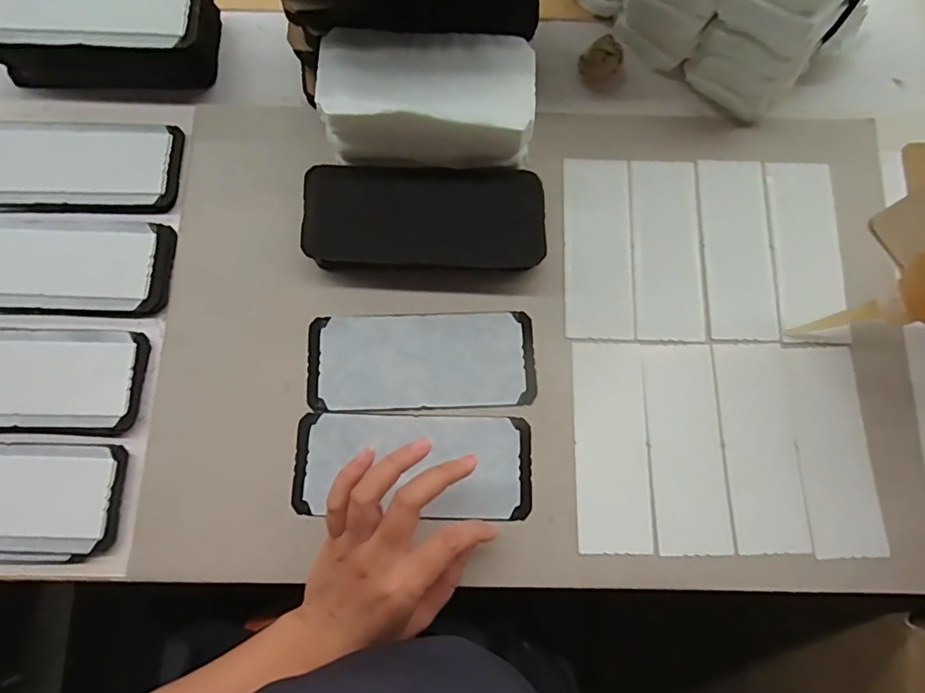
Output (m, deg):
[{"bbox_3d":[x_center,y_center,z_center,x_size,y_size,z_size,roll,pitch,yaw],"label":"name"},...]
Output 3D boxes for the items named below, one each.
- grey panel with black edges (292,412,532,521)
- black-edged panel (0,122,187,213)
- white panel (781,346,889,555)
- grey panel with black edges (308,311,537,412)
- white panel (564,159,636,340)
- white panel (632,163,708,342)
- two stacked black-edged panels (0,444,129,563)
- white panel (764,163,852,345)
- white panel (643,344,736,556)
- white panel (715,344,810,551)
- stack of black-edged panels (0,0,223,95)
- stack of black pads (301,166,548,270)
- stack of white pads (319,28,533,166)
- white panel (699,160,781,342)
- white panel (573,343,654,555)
[{"bbox_3d":[-0.034,0.083,0.375,0.163,0.006,0.075,6,80,1],"label":"grey panel with black edges"},{"bbox_3d":[-0.303,-0.142,0.413,0.158,0.011,0.073,0,80,-1],"label":"black-edged panel"},{"bbox_3d":[0.267,0.073,0.381,0.052,0.004,0.146,-2,80,-1],"label":"white panel"},{"bbox_3d":[-0.030,0.010,0.391,0.162,0.005,0.070,-1,80,-1],"label":"grey panel with black edges"},{"bbox_3d":[0.106,-0.078,0.413,0.053,0.004,0.145,1,80,0],"label":"white panel"},{"bbox_3d":[0.160,-0.075,0.414,0.053,0.004,0.144,2,80,0],"label":"white panel"},{"bbox_3d":[-0.320,0.105,0.359,0.169,0.013,0.077,1,80,0],"label":"two stacked black-edged panels"},{"bbox_3d":[0.269,-0.075,0.412,0.052,0.010,0.146,1,80,0],"label":"white panel"},{"bbox_3d":[0.161,0.072,0.383,0.053,0.007,0.146,-1,80,-1],"label":"white panel"},{"bbox_3d":[0.215,0.071,0.383,0.052,0.006,0.146,-2,80,-1],"label":"white panel"},{"bbox_3d":[-0.281,-0.252,0.412,0.163,0.054,0.081,6,80,0],"label":"stack of black-edged panels"},{"bbox_3d":[-0.027,-0.099,0.404,0.176,0.023,0.076,-1,80,-1],"label":"stack of black pads"},{"bbox_3d":[-0.024,-0.176,0.388,0.143,0.066,0.078,0,80,-1],"label":"stack of white pads"},{"bbox_3d":[0.216,-0.076,0.415,0.053,0.007,0.144,1,80,0],"label":"white panel"},{"bbox_3d":[0.108,0.071,0.383,0.052,0.005,0.146,1,80,0],"label":"white panel"}]

